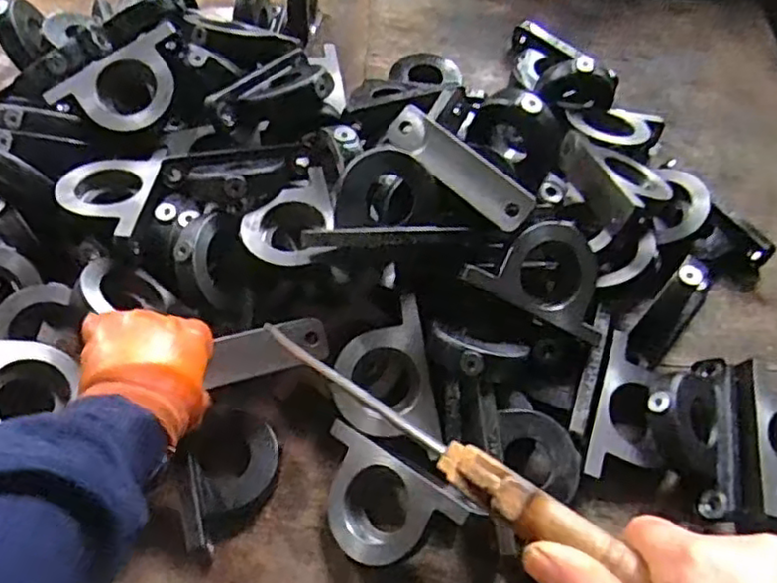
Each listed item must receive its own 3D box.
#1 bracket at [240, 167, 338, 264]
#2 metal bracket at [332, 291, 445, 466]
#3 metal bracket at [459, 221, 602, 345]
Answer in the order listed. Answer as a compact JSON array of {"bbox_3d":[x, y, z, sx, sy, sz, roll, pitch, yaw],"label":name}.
[{"bbox_3d":[-0.095,-0.072,0.627,0.083,0.014,0.104,-6,61,-7],"label":"bracket"},{"bbox_3d":[-0.006,0.080,0.589,0.088,0.018,0.137,-12,77,4],"label":"metal bracket"},{"bbox_3d":[0.145,-0.022,0.606,0.142,0.031,0.095,23,86,-12],"label":"metal bracket"}]

